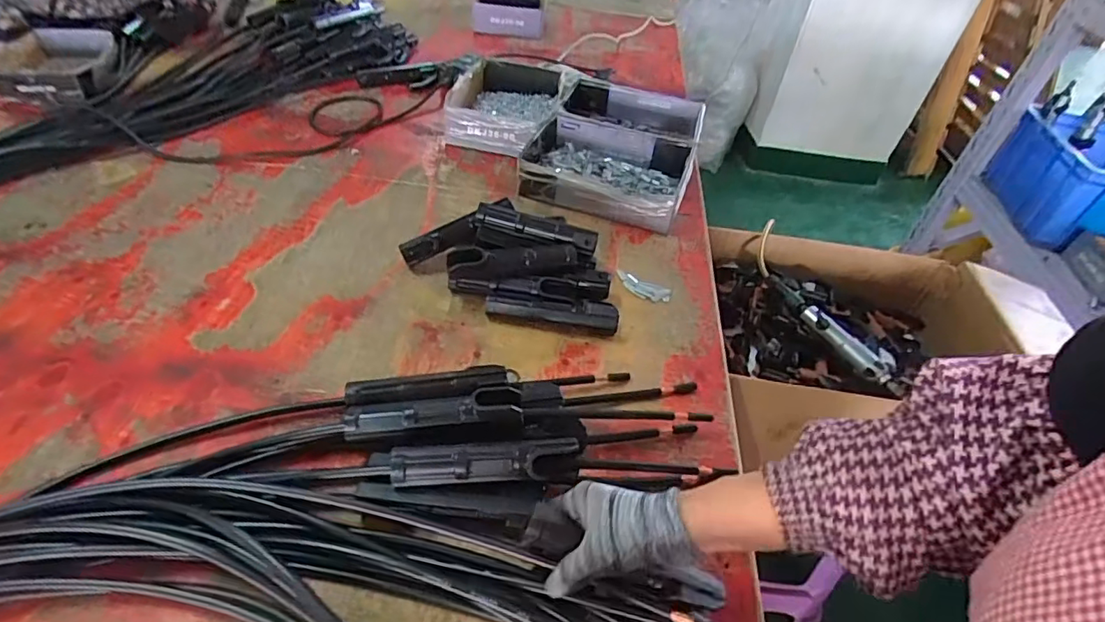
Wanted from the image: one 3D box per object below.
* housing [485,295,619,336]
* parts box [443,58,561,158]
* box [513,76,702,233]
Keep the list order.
[{"bbox_3d":[0.000,-0.001,0.642,0.151,0.041,0.028,9,43,2],"label":"housing"},{"bbox_3d":[-0.093,-0.372,1.002,0.189,0.066,0.268,9,43,2],"label":"parts box"},{"bbox_3d":[0.109,-0.278,0.935,0.252,0.066,0.378,16,43,9],"label":"box"}]

